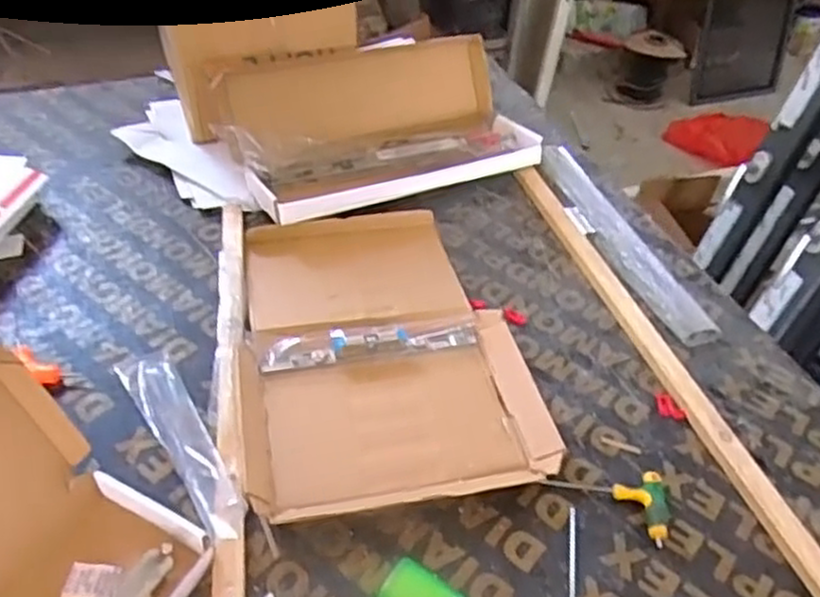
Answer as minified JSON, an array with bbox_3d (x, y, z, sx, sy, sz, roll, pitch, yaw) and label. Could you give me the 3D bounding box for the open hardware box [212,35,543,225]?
[{"bbox_3d":[-0.037,-0.245,1.068,0.432,0.136,0.236,-19,47,-25],"label":"open hardware box"}]

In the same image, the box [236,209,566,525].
[{"bbox_3d":[-0.039,0.041,0.827,0.304,0.033,0.425,-5,42,-12],"label":"box"}]

